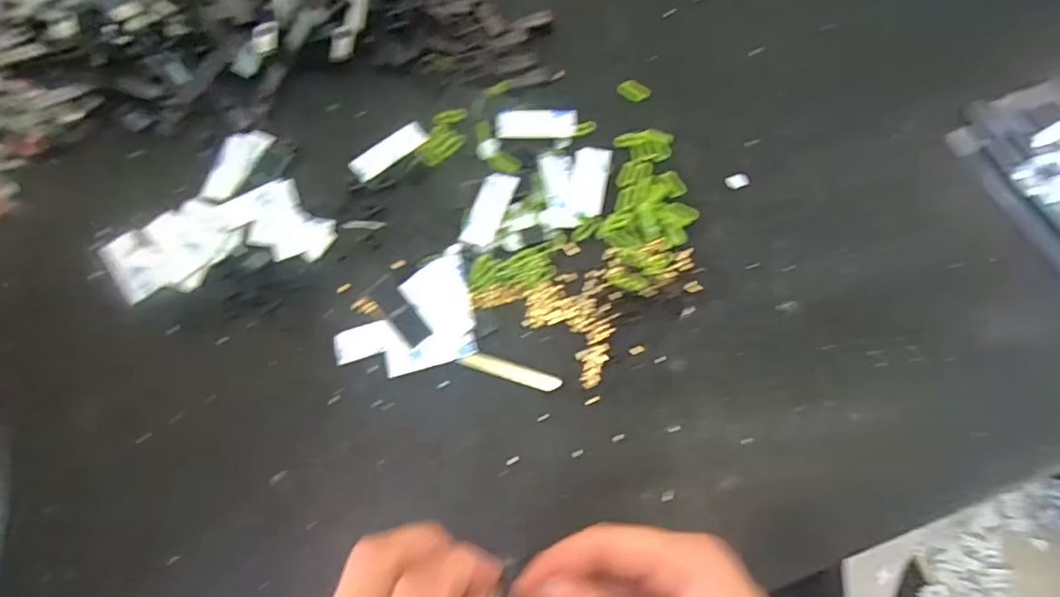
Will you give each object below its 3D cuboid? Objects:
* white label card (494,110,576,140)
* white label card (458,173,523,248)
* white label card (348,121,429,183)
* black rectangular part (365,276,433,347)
[{"bbox_3d":[0.005,-0.119,0.348,0.055,0.010,0.021,-4,73,1],"label":"white label card"},{"bbox_3d":[-0.027,-0.059,0.333,0.023,0.004,0.053,21,75,8],"label":"white label card"},{"bbox_3d":[-0.099,-0.103,0.354,0.056,0.004,0.022,-41,76,-10],"label":"white label card"},{"bbox_3d":[-0.083,0.008,0.316,0.017,0.004,0.049,-38,76,-9],"label":"black rectangular part"}]

